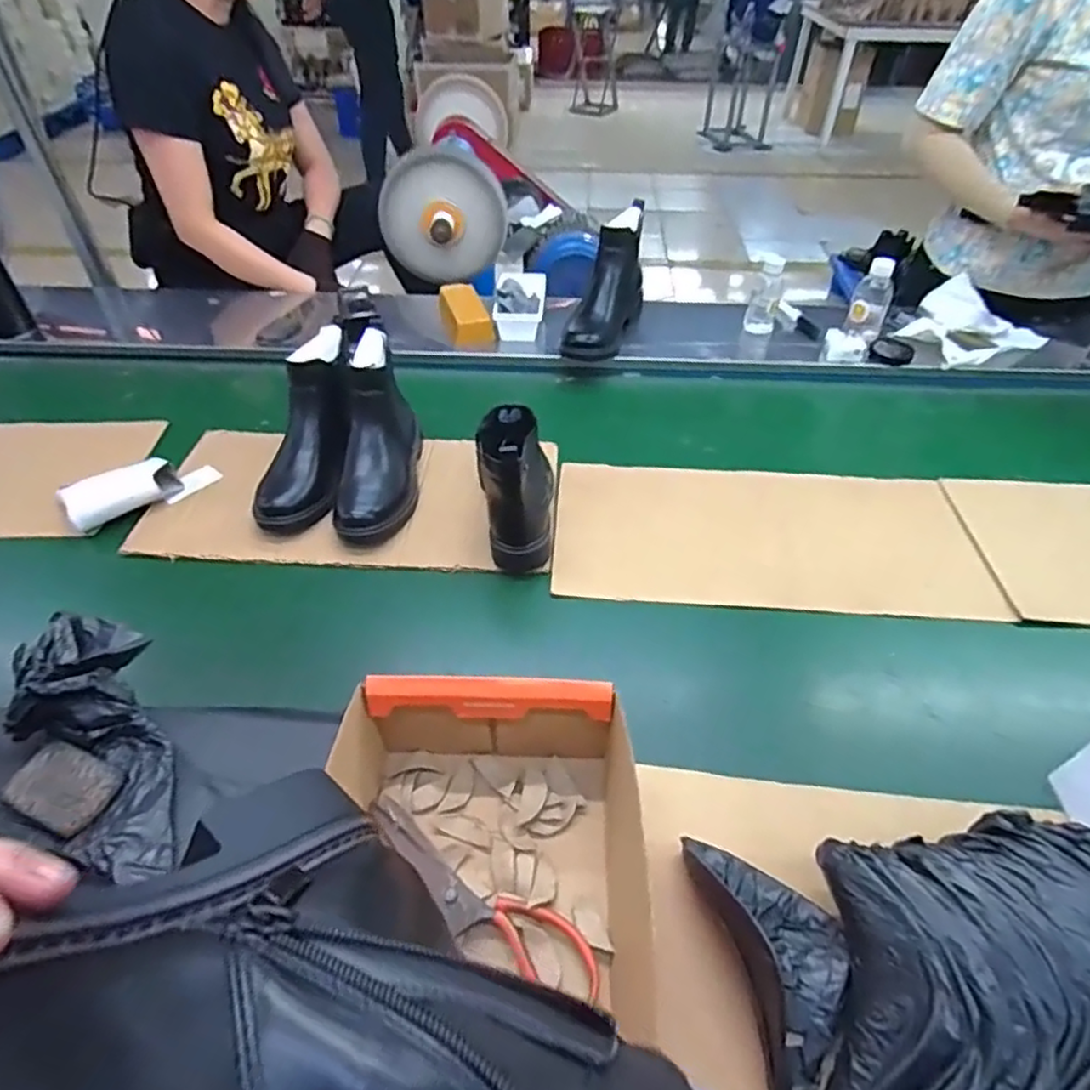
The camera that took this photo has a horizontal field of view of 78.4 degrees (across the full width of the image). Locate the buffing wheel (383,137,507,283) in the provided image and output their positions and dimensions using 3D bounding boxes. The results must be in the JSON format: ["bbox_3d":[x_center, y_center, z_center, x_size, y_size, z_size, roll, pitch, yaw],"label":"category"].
[{"bbox_3d":[-0.209,-0.666,1.371,0.255,0.228,0.082,-4,45,-4],"label":"buffing wheel"}]

